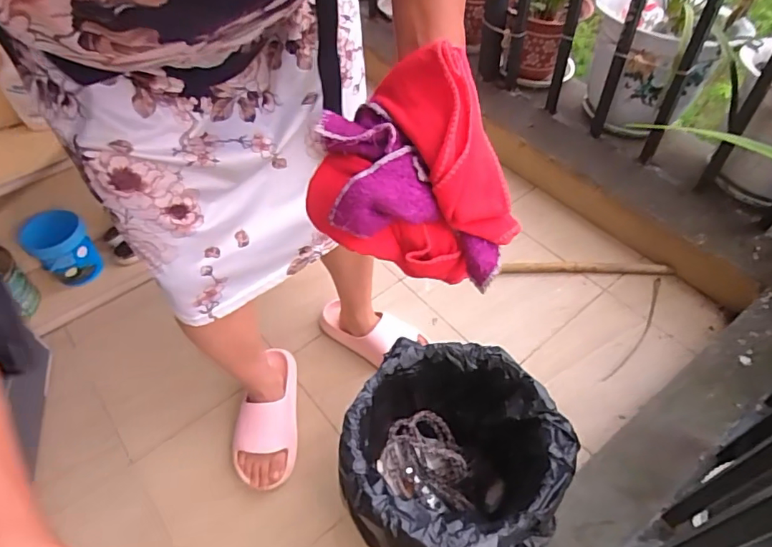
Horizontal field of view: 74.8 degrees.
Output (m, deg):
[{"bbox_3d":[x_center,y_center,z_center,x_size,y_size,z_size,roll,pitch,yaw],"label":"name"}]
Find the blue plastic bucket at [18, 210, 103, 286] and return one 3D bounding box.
[{"bbox_3d":[-0.673,-0.052,1.057,0.106,0.127,0.106,1,59,-2],"label":"blue plastic bucket"}]

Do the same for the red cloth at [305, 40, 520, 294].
[{"bbox_3d":[0.025,-0.081,0.403,0.160,0.119,0.125,14,59,6],"label":"red cloth"}]

